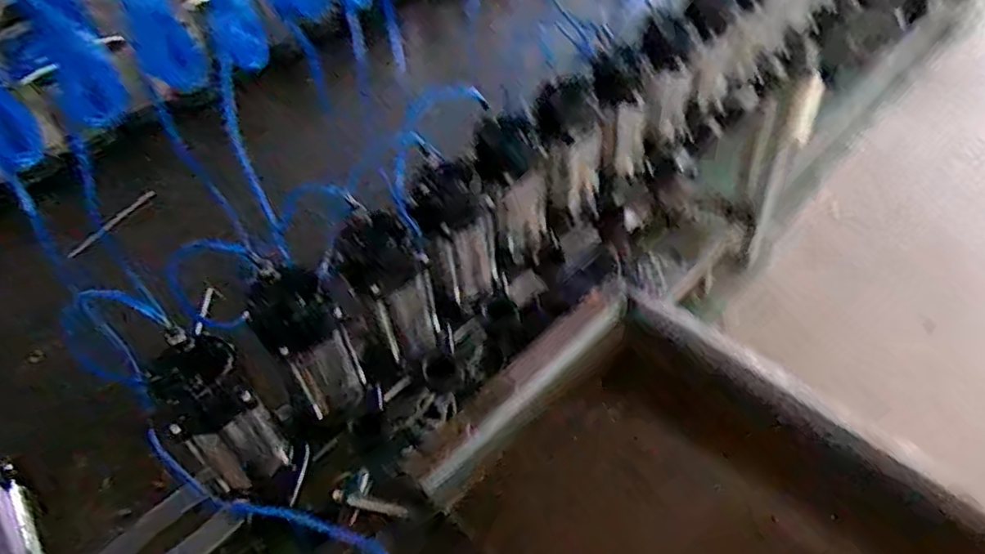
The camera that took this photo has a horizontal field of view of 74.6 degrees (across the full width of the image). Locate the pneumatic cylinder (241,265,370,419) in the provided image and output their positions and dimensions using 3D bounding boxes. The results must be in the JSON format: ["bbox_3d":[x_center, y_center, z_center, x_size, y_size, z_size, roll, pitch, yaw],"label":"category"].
[{"bbox_3d":[-0.224,0.094,0.805,0.101,0.228,0.070,-31,51,-20],"label":"pneumatic cylinder"}]

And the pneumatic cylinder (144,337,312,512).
[{"bbox_3d":[-0.293,0.173,0.738,0.098,0.226,0.096,-4,47,4],"label":"pneumatic cylinder"}]

